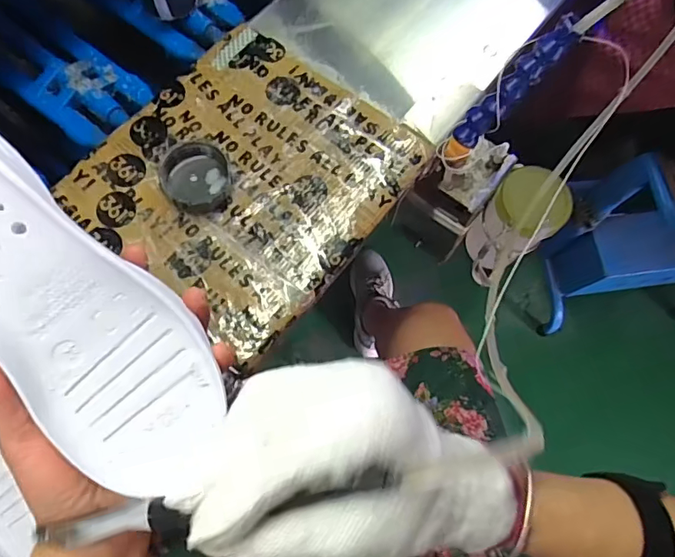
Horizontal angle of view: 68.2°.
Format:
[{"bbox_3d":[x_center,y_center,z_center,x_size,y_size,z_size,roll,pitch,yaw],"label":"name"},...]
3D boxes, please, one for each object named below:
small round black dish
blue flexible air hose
[{"bbox_3d":[-0.126,-0.090,0.444,0.060,0.024,0.061,0,71,0],"label":"small round black dish"},{"bbox_3d":[0.144,-0.158,0.419,0.016,0.124,0.026,-10,69,-37],"label":"blue flexible air hose"}]

